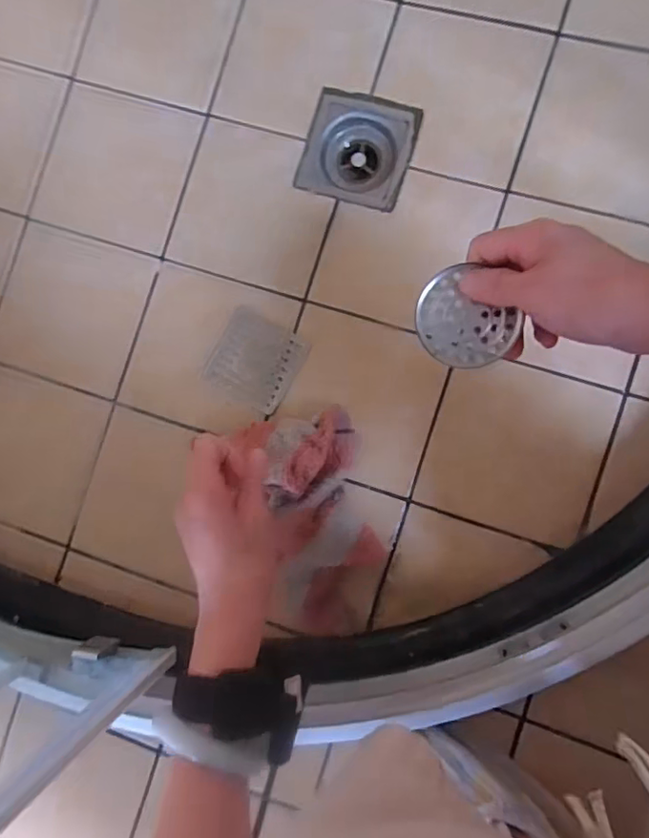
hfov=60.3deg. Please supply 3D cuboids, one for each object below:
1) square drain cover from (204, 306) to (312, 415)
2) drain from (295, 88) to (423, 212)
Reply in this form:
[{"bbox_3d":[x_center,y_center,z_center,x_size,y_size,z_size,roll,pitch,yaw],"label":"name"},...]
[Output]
[{"bbox_3d":[-0.066,-0.056,0.534,0.080,0.004,0.081,29,92,7],"label":"square drain cover"},{"bbox_3d":[0.034,-0.259,0.546,0.101,0.027,0.103,17,91,7],"label":"drain"}]

